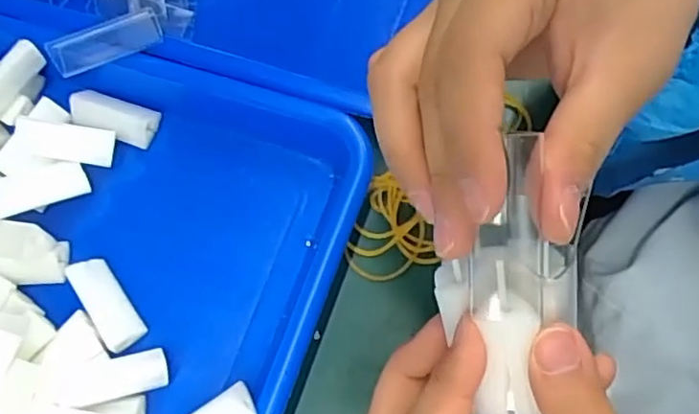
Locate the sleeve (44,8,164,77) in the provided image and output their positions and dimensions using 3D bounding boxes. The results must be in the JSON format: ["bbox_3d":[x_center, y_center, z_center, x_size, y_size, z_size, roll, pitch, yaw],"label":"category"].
[{"bbox_3d":[-0.128,-0.085,0.336,0.063,0.011,0.019,-16,72,10],"label":"sleeve"}]

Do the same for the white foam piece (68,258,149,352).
[{"bbox_3d":[-0.116,0.046,0.311,0.020,0.008,0.048,-29,73,-31],"label":"white foam piece"}]

